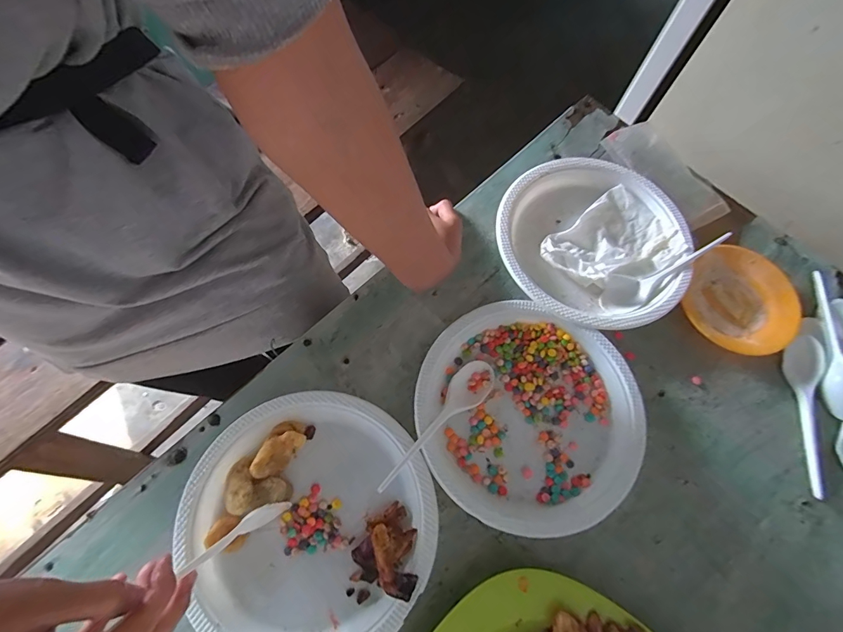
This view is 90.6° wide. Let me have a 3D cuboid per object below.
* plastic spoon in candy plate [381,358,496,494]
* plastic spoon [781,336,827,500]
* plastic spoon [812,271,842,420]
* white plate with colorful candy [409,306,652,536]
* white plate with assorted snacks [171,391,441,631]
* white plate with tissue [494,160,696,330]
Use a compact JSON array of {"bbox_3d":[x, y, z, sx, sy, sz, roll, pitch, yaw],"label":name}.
[{"bbox_3d":[0.015,0.096,0.380,0.034,0.024,0.146,42,73,14],"label":"plastic spoon in candy plate"},{"bbox_3d":[0.384,0.094,0.408,0.036,0.014,0.150,7,68,1],"label":"plastic spoon"},{"bbox_3d":[0.416,0.028,0.427,0.026,0.027,0.151,0,68,-2],"label":"plastic spoon"},{"bbox_3d":[0.098,0.088,0.386,0.200,0.026,0.199,1,68,-2],"label":"white plate with colorful candy"},{"bbox_3d":[-0.093,0.169,0.347,0.199,0.029,0.196,1,68,-2],"label":"white plate with assorted snacks"},{"bbox_3d":[0.185,-0.082,0.454,0.202,0.025,0.195,1,68,-2],"label":"white plate with tissue"}]

